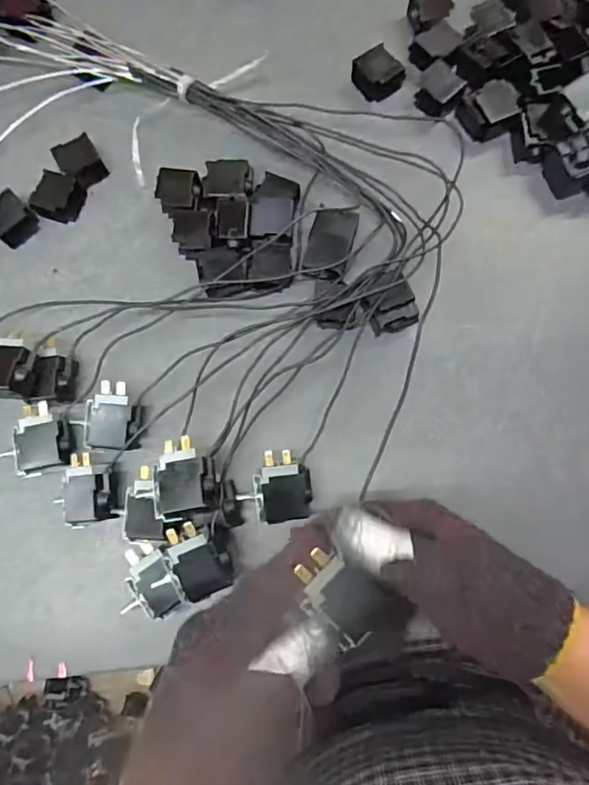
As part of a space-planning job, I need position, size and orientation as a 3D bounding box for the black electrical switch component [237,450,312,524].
[{"bbox_3d":[-0.015,0.078,0.444,0.057,0.040,0.055,-8,79,0],"label":"black electrical switch component"}]

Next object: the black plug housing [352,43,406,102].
[{"bbox_3d":[0.080,-0.307,0.524,0.038,0.022,0.044,-36,80,-6],"label":"black plug housing"}]

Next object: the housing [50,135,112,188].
[{"bbox_3d":[-0.200,-0.216,0.513,0.038,0.018,0.042,-35,79,-6],"label":"housing"}]

